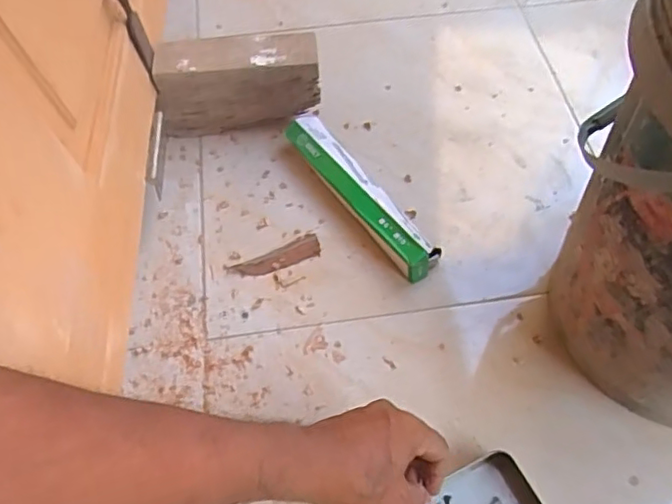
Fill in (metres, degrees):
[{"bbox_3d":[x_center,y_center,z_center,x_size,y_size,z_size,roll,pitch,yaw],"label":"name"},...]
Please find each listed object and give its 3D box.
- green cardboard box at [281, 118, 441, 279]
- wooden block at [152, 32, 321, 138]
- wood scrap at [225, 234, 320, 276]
[{"bbox_3d":[0.028,-0.070,0.717,0.055,0.043,0.251,-31,62,-17],"label":"green cardboard box"},{"bbox_3d":[-0.120,-0.209,0.770,0.194,0.115,0.063,-5,57,-2],"label":"wooden block"},{"bbox_3d":[-0.069,0.009,0.697,0.107,0.005,0.031,-23,59,-12],"label":"wood scrap"}]

